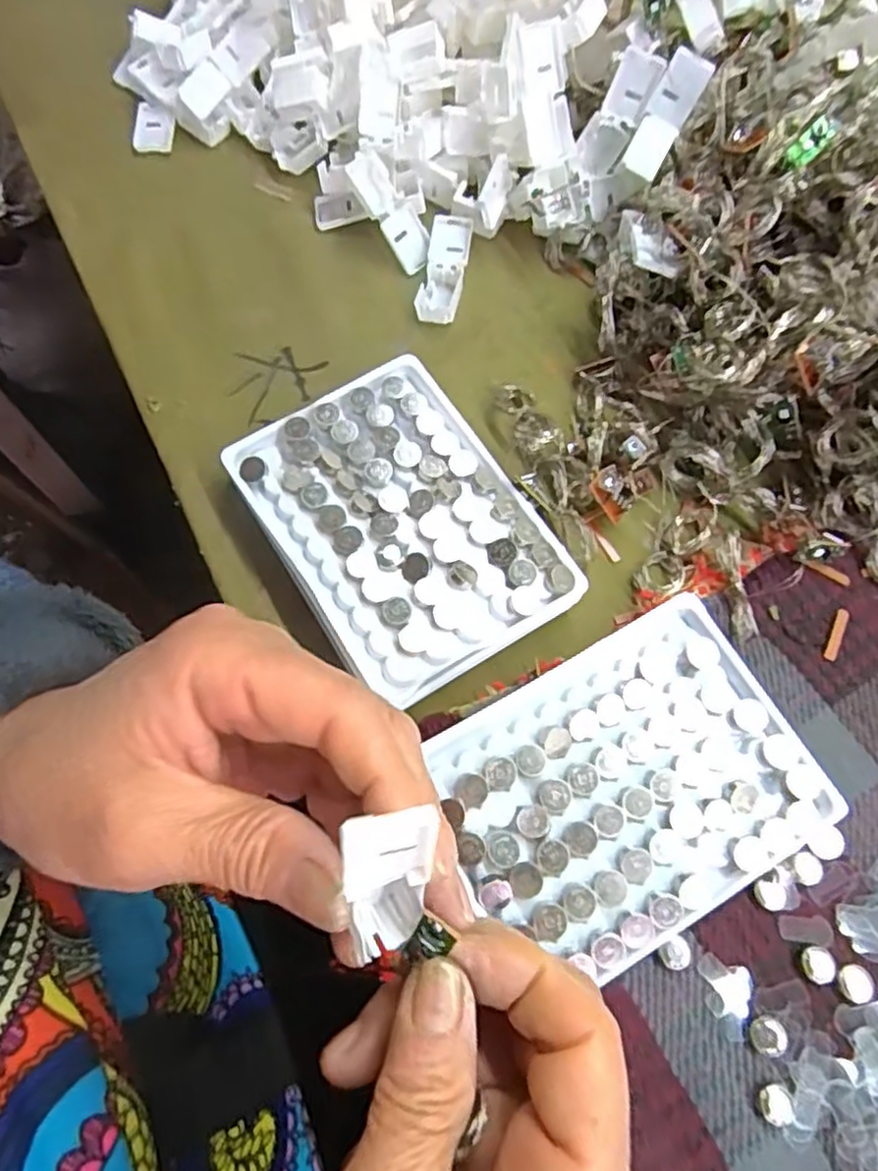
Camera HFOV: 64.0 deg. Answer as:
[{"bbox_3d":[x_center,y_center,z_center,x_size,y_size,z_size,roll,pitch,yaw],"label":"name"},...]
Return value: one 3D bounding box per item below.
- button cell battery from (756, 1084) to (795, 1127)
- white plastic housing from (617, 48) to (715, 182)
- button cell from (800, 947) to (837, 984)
[{"bbox_3d":[0.104,0.160,0.217,0.011,0.004,0.011,-41,79,-9],"label":"button cell battery"},{"bbox_3d":[0.103,-0.213,0.320,0.018,0.011,0.051,32,109,8],"label":"white plastic housing"},{"bbox_3d":[0.124,0.124,0.229,0.010,0.004,0.011,-20,72,-8],"label":"button cell"}]

